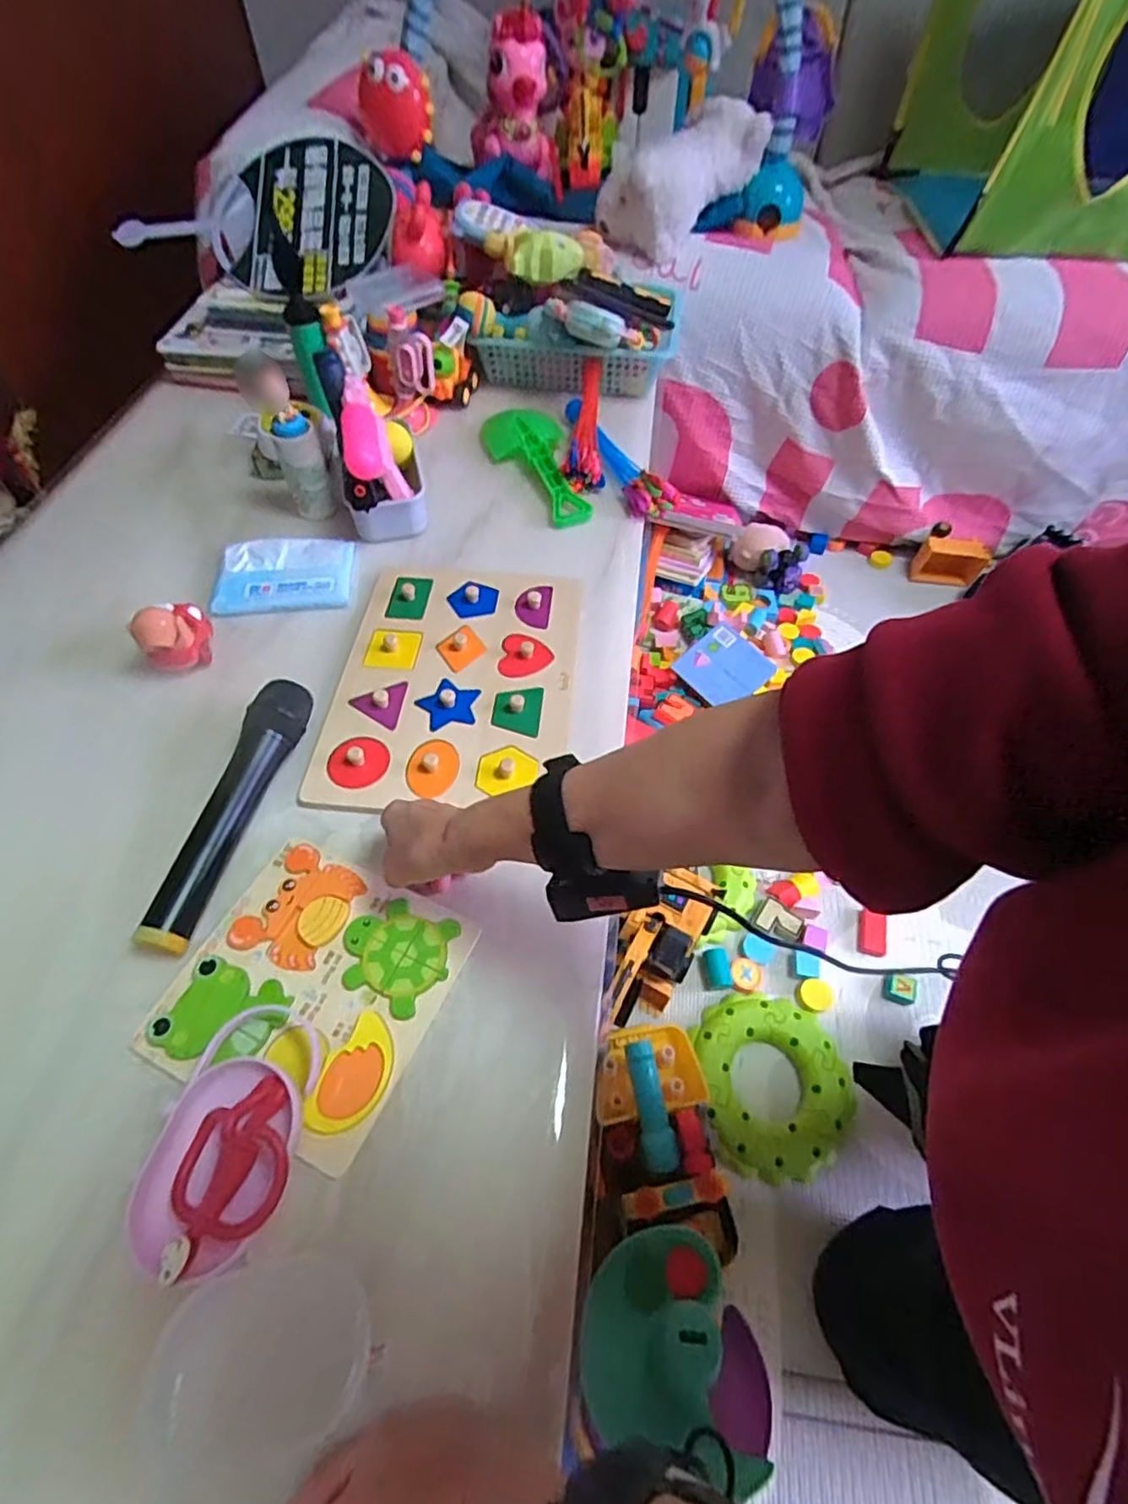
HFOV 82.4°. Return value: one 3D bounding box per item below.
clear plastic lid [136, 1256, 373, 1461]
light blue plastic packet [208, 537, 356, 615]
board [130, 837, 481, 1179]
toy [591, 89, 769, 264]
[{"bbox_3d":[-0.162,0.321,0.344,0.111,0.012,0.074,-5,56,-3],"label":"clear plastic lid"},{"bbox_3d":[-0.298,-0.192,0.690,0.135,0.017,0.102,-5,56,-3],"label":"light blue plastic packet"},{"bbox_3d":[-0.178,0.162,0.457,0.172,0.008,0.173,21,59,14],"label":"board"},{"bbox_3d":[0.175,-0.855,0.957,0.102,0.131,0.269,36,63,21],"label":"toy"}]

